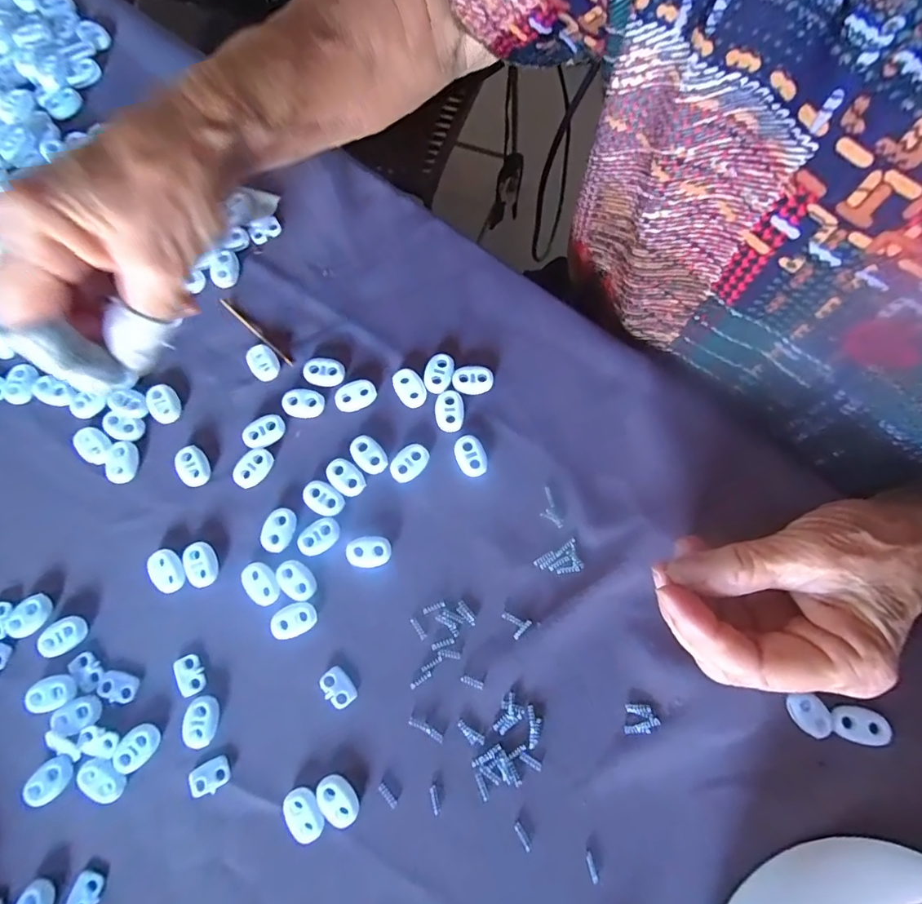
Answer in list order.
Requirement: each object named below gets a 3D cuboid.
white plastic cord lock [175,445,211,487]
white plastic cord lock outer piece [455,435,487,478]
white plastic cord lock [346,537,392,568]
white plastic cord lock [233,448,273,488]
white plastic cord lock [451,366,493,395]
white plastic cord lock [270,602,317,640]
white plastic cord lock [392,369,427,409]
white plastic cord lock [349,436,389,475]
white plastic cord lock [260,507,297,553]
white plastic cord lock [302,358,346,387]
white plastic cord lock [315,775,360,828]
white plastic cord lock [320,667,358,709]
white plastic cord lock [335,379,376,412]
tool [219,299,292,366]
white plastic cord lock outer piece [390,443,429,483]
[{"bbox_3d":[-0.144,0.008,0.264,0.016,0.004,0.022,-28,79,-7],"label":"white plastic cord lock"},{"bbox_3d":[0.005,0.002,0.265,0.016,0.004,0.023,-21,78,-6],"label":"white plastic cord lock outer piece"},{"bbox_3d":[-0.048,0.052,0.254,0.023,0.004,0.015,-2,77,-2],"label":"white plastic cord lock"},{"bbox_3d":[-0.112,0.008,0.264,0.015,0.004,0.023,42,80,8],"label":"white plastic cord lock"},{"bbox_3d":[0.007,-0.040,0.273,0.022,0.004,0.015,-8,77,-3],"label":"white plastic cord lock"},{"bbox_3d":[-0.084,0.084,0.248,0.023,0.004,0.015,-22,78,-6],"label":"white plastic cord lock"},{"bbox_3d":[-0.029,-0.036,0.274,0.016,0.004,0.022,-23,78,-6],"label":"white plastic cord lock"},{"bbox_3d":[-0.050,0.001,0.265,0.014,0.004,0.022,-42,81,-10],"label":"white plastic cord lock"},{"bbox_3d":[-0.095,0.040,0.257,0.016,0.004,0.023,26,78,5],"label":"white plastic cord lock"},{"bbox_3d":[-0.077,-0.044,0.276,0.023,0.004,0.015,7,77,0],"label":"white plastic cord lock"},{"bbox_3d":[-0.057,0.163,0.230,0.016,0.005,0.022,-36,80,-9],"label":"white plastic cord lock"},{"bbox_3d":[-0.061,0.116,0.242,0.013,0.004,0.019,-41,81,-9],"label":"white plastic cord lock"},{"bbox_3d":[-0.059,-0.032,0.273,0.023,0.004,0.016,-22,78,-6],"label":"white plastic cord lock"},{"bbox_3d":[-0.117,-0.069,0.283,0.057,0.004,0.004,40,79,8],"label":"tool"},{"bbox_3d":[-0.028,0.005,0.264,0.023,0.004,0.015,-42,81,-10],"label":"white plastic cord lock outer piece"}]

